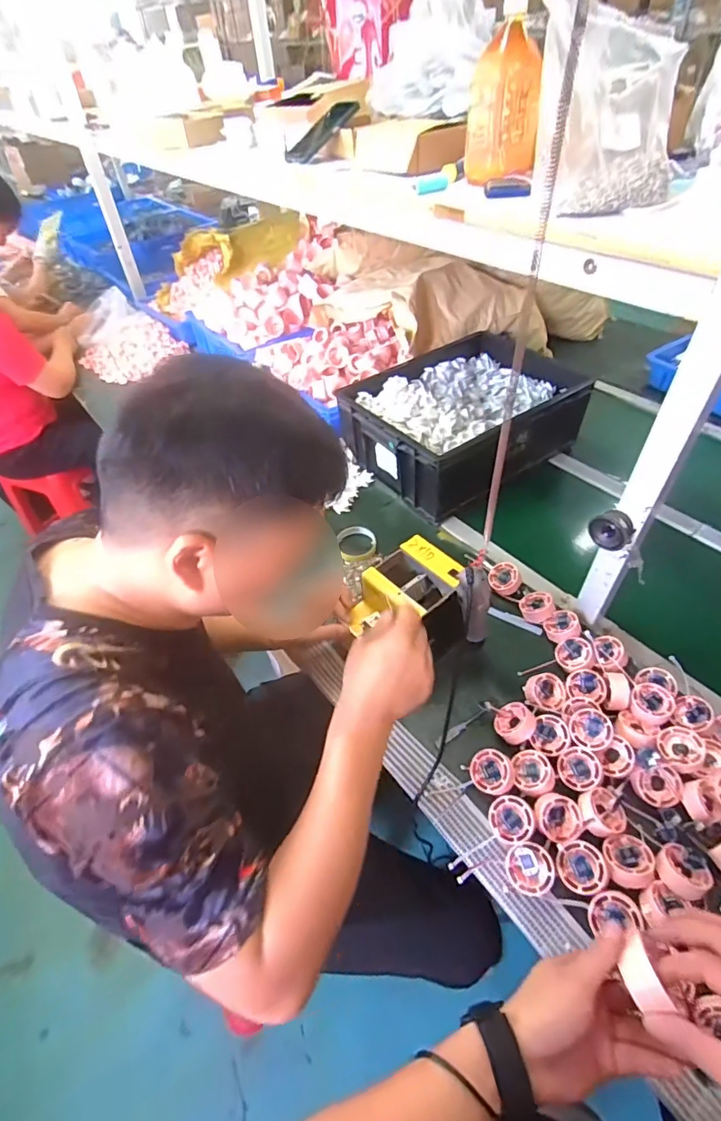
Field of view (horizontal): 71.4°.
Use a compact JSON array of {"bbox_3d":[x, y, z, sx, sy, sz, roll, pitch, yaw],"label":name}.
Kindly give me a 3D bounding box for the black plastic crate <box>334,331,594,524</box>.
[{"bbox_3d":[0.219,-0.324,1.182,0.456,0.169,0.381,-26,51,-21],"label":"black plastic crate"}]

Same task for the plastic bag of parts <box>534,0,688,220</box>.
[{"bbox_3d":[0.312,-0.568,0.631,0.186,0.179,0.203,12,49,13],"label":"plastic bag of parts"}]

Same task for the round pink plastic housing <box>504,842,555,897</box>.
[{"bbox_3d":[0.205,0.369,0.603,0.053,0.034,0.051,-1,47,1],"label":"round pink plastic housing"}]

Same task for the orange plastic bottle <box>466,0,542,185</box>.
[{"bbox_3d":[0.207,-0.664,0.716,0.094,0.187,0.107,4,47,6],"label":"orange plastic bottle"}]

